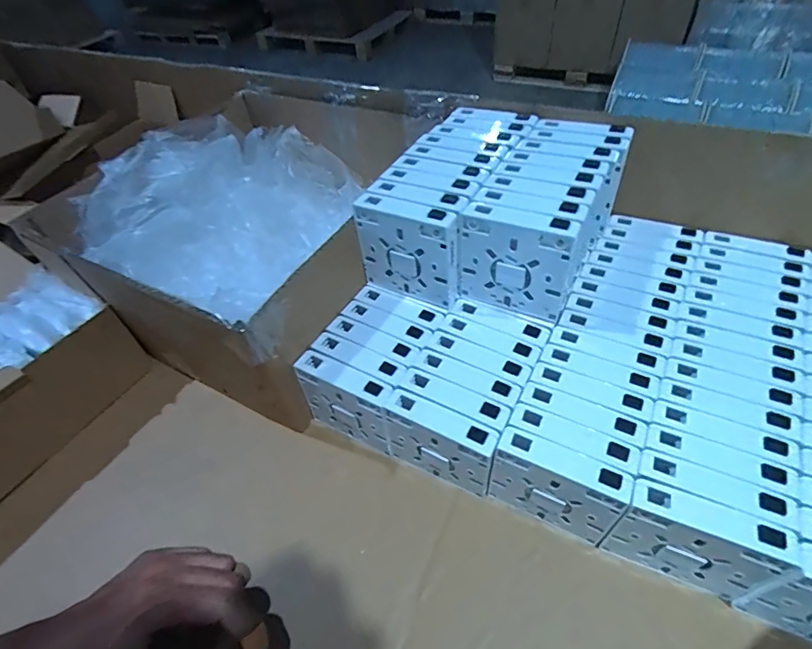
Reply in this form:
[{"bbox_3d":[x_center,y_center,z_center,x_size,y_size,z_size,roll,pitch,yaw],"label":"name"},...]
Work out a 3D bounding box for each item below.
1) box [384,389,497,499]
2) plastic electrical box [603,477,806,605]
[{"bbox_3d":[0.026,0.098,0.345,0.086,0.089,0.018,22,50,22],"label":"box"},{"bbox_3d":[0.185,0.146,0.287,0.086,0.089,0.019,19,49,19],"label":"plastic electrical box"}]

